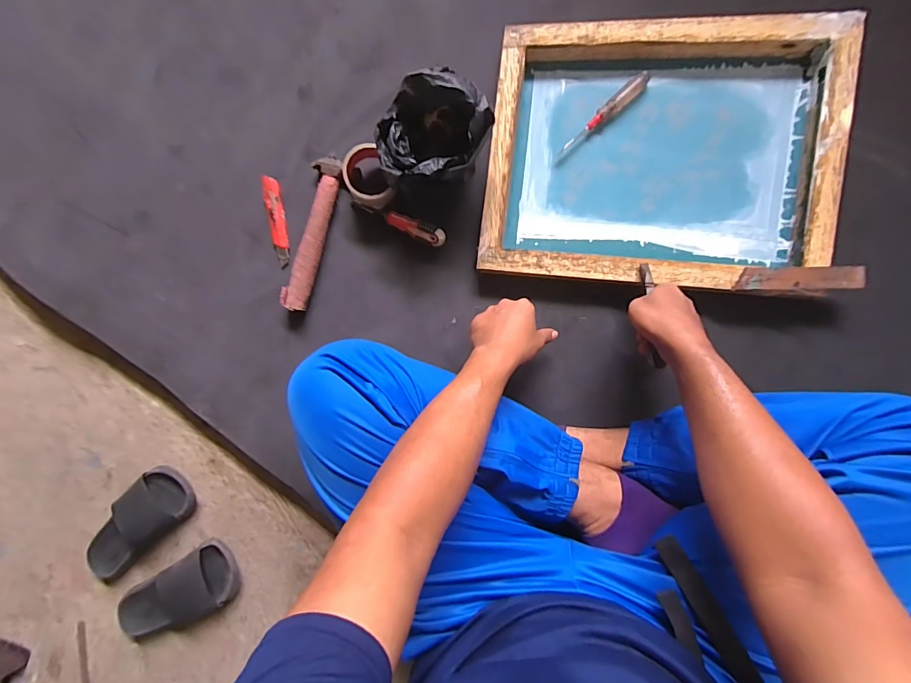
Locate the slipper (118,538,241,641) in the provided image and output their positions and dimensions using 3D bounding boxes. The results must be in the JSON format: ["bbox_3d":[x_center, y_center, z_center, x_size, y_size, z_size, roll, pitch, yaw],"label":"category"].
[{"bbox_3d":[-0.516,0.474,0.771,0.266,0.066,0.115,-33,87,7],"label":"slipper"}]

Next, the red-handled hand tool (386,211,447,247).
[{"bbox_3d":[-0.065,-0.187,0.684,0.109,0.027,0.029,27,96,7],"label":"red-handled hand tool"}]

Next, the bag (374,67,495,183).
[{"bbox_3d":[-0.034,-0.295,0.619,0.147,0.159,0.157,42,96,4],"label":"bag"}]

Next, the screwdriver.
[{"bbox_3d":[0.225,-0.345,0.641,0.177,0.017,0.024,-41,86,8],"label":"screwdriver"}]

